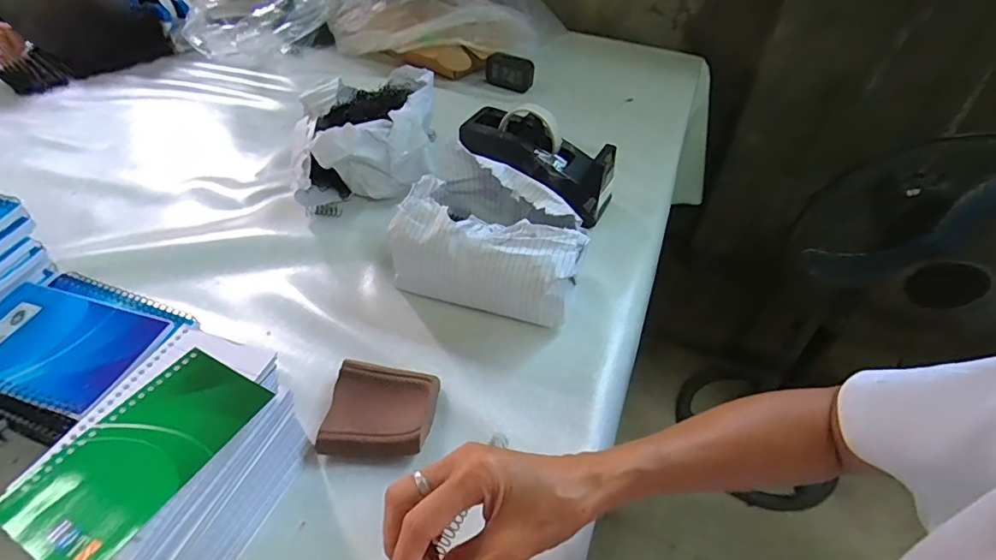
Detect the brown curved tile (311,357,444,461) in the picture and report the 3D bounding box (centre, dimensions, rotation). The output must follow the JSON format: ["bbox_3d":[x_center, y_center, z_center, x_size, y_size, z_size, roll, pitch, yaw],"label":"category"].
[{"bbox_3d":[-0.099,0.112,0.434,0.089,0.021,0.085,5,44,1],"label":"brown curved tile"}]

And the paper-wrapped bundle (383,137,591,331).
[{"bbox_3d":[-0.002,-0.045,0.544,0.184,0.104,0.148,15,45,11],"label":"paper-wrapped bundle"}]

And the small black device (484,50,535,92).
[{"bbox_3d":[0.022,-0.386,0.935,0.093,0.065,0.016,18,49,13],"label":"small black device"}]

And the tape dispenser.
[{"bbox_3d":[0.054,-0.162,0.638,0.211,0.082,0.082,33,50,8],"label":"tape dispenser"}]

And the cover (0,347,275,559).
[{"bbox_3d":[-0.212,0.100,0.301,0.077,0.004,0.128,23,47,18],"label":"cover"}]

